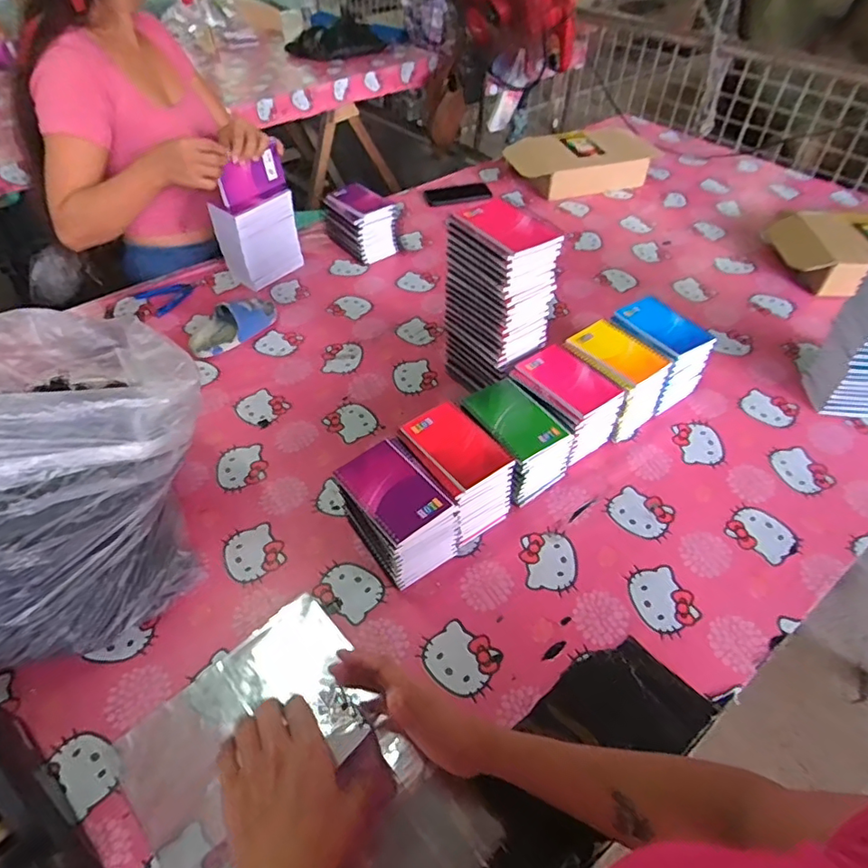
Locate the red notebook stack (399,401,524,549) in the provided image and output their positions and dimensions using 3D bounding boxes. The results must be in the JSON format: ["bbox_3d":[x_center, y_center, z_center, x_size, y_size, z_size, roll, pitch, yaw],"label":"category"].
[{"bbox_3d":[0.029,0.053,0.740,0.112,0.119,0.140,-31,55,-24],"label":"red notebook stack"}]

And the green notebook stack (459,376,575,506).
[{"bbox_3d":[0.112,0.011,0.778,0.105,0.112,0.134,-29,54,-23],"label":"green notebook stack"}]

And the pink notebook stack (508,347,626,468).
[{"bbox_3d":[0.188,-0.040,0.819,0.102,0.121,0.132,-31,55,-24],"label":"pink notebook stack"}]

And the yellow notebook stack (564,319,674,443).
[{"bbox_3d":[0.274,-0.083,0.853,0.103,0.124,0.137,-29,54,-23],"label":"yellow notebook stack"}]

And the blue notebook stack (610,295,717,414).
[{"bbox_3d":[0.354,-0.126,0.895,0.106,0.128,0.144,-32,55,-25],"label":"blue notebook stack"}]

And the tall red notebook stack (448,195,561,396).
[{"bbox_3d":[0.095,-0.188,0.825,0.096,0.265,0.138,-34,56,-26],"label":"tall red notebook stack"}]

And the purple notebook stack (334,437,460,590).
[{"bbox_3d":[-0.039,0.107,0.687,0.107,0.129,0.150,-33,56,-26],"label":"purple notebook stack"}]

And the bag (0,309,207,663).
[{"bbox_3d":[-0.457,0.030,0.669,0.354,0.269,0.399,-22,52,-18],"label":"bag"}]

